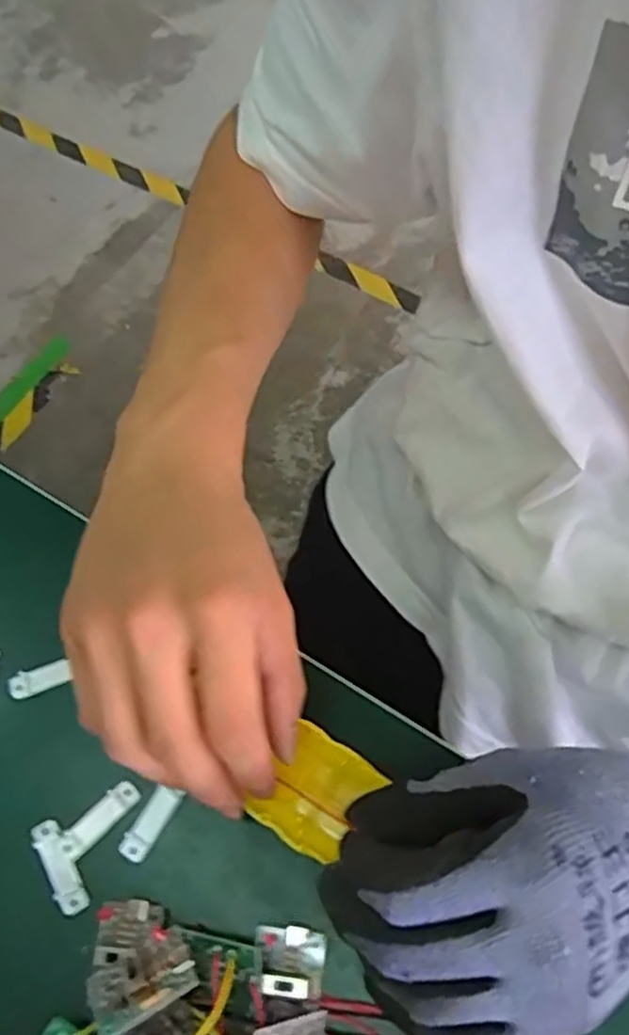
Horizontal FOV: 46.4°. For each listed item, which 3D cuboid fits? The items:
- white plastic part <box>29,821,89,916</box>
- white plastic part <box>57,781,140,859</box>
[{"bbox_3d":[-0.103,0.140,0.296,0.011,0.007,0.038,-30,66,-11],"label":"white plastic part"},{"bbox_3d":[-0.090,0.124,0.303,0.036,0.005,0.012,-42,69,-16],"label":"white plastic part"}]

